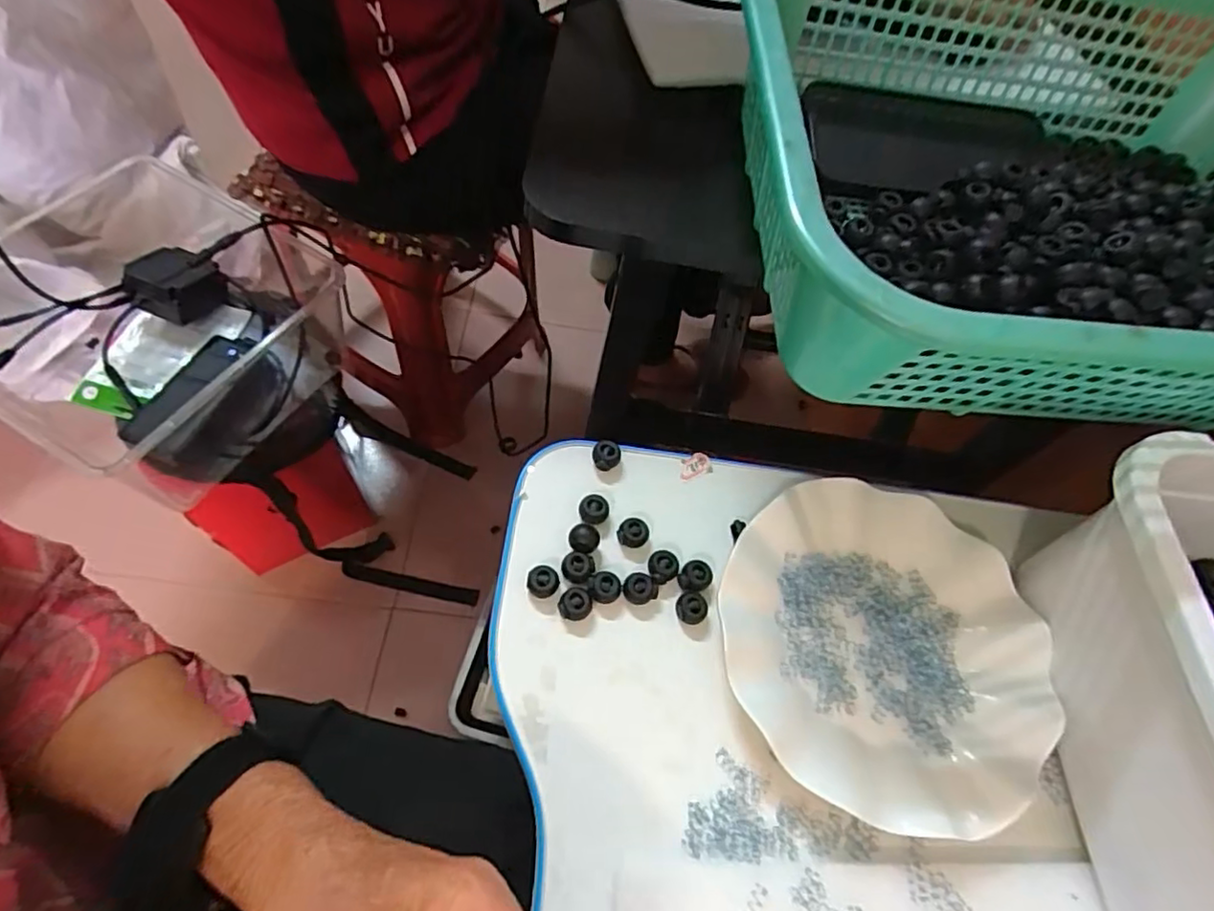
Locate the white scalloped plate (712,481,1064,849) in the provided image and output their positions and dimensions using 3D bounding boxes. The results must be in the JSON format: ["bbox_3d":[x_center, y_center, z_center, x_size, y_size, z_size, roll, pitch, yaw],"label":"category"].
[{"bbox_3d":[0.154,0.102,0.350,0.177,0.025,0.175,3,63,-6],"label":"white scalloped plate"}]

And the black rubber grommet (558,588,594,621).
[{"bbox_3d":[-0.017,0.083,0.346,0.018,0.012,0.018,23,62,5],"label":"black rubber grommet"}]

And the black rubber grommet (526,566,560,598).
[{"bbox_3d":[-0.036,0.071,0.349,0.017,0.009,0.017,3,63,-6],"label":"black rubber grommet"}]

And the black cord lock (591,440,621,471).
[{"bbox_3d":[0.000,0.000,0.390,0.017,0.013,0.015,-10,65,-13],"label":"black cord lock"}]

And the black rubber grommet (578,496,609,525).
[{"bbox_3d":[-0.008,0.033,0.374,0.018,0.011,0.017,3,63,-6],"label":"black rubber grommet"}]

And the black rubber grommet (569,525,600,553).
[{"bbox_3d":[-0.013,0.050,0.363,0.017,0.018,0.017,6,62,-4],"label":"black rubber grommet"}]

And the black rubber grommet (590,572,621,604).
[{"bbox_3d":[-0.001,0.076,0.354,0.018,0.011,0.017,1,63,-7],"label":"black rubber grommet"}]

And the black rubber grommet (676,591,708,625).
[{"bbox_3d":[0.048,0.087,0.353,0.017,0.008,0.019,23,62,4],"label":"black rubber grommet"}]

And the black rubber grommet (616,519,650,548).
[{"bbox_3d":[0.015,0.046,0.369,0.018,0.014,0.014,21,62,3],"label":"black rubber grommet"}]

